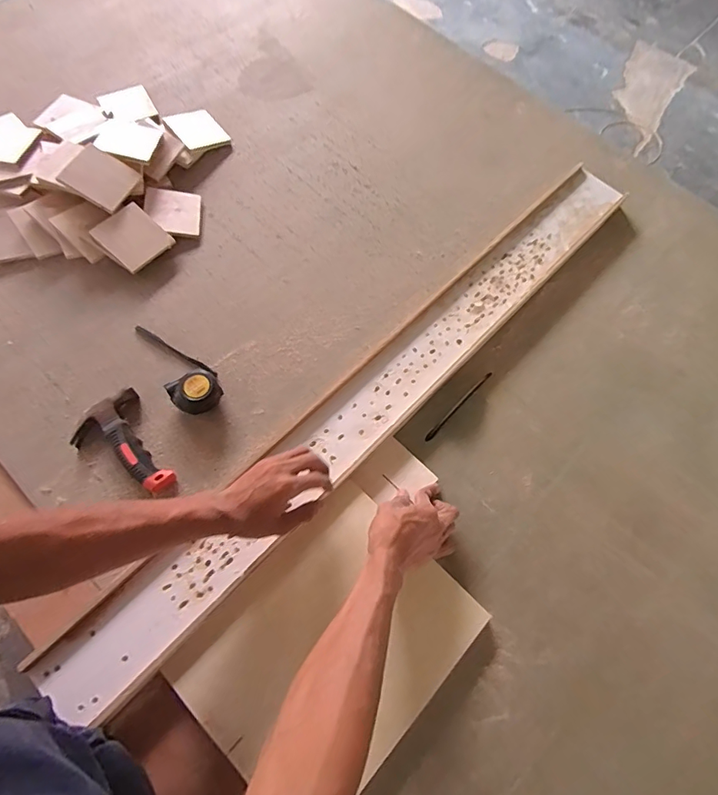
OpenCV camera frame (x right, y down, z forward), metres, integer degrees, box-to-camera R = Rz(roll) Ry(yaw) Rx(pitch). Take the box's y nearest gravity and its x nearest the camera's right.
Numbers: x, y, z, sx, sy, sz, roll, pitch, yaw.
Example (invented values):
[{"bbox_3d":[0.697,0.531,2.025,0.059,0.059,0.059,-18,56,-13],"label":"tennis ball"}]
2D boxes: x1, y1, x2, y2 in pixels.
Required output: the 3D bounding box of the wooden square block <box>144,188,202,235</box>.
[{"bbox_3d":[-0.323,-0.322,0.804,0.089,0.007,0.094,1,67,-20],"label":"wooden square block"}]

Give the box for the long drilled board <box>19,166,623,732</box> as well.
[{"bbox_3d":[0.056,-0.022,0.690,0.103,0.029,1.107,43,71,14],"label":"long drilled board"}]

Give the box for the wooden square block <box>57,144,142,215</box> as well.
[{"bbox_3d":[-0.415,-0.353,0.747,0.092,0.014,0.088,31,70,-10],"label":"wooden square block"}]

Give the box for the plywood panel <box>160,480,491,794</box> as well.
[{"bbox_3d":[-0.033,0.297,0.560,0.251,0.015,0.311,41,71,15],"label":"plywood panel"}]

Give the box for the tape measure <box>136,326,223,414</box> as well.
[{"bbox_3d":[-0.269,-0.057,0.685,0.071,0.038,0.184,-31,72,-15],"label":"tape measure"}]

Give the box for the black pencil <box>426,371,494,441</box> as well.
[{"bbox_3d":[0.155,0.012,0.716,0.010,0.005,0.159,42,71,13],"label":"black pencil"}]

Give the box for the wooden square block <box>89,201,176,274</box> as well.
[{"bbox_3d":[-0.367,-0.259,0.752,0.089,0.008,0.091,45,70,-16],"label":"wooden square block"}]

